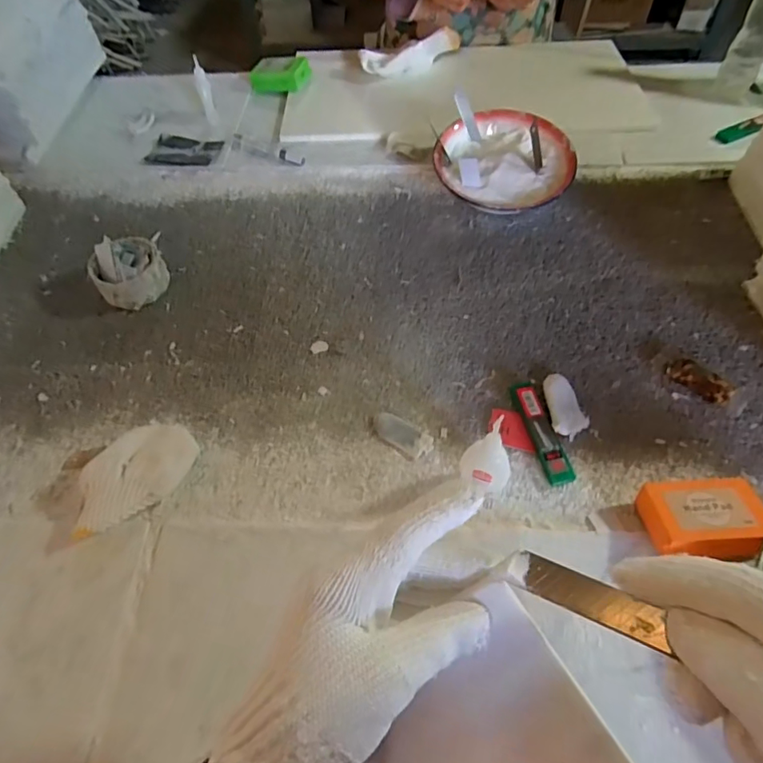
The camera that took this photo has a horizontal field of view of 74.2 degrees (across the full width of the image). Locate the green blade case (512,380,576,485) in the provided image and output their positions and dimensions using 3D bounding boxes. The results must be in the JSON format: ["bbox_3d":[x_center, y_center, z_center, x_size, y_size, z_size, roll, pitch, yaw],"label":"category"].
[{"bbox_3d":[0.163,0.048,0.517,0.026,0.015,0.118,-12,57,-4],"label":"green blade case"}]

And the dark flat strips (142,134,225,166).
[{"bbox_3d":[-0.318,-0.373,0.812,0.113,0.011,0.064,7,58,8],"label":"dark flat strips"}]

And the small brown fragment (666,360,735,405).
[{"bbox_3d":[0.343,0.001,0.547,0.029,0.019,0.067,-35,62,-18],"label":"small brown fragment"}]

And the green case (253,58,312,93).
[{"bbox_3d":[-0.180,-0.551,0.908,0.102,0.028,0.070,0,57,4],"label":"green case"}]

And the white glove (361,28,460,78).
[{"bbox_3d":[0.057,-0.590,0.914,0.191,0.043,0.061,-13,57,-5],"label":"white glove"}]

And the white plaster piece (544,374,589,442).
[{"bbox_3d":[0.193,0.024,0.532,0.038,0.017,0.076,-1,57,3],"label":"white plaster piece"}]

